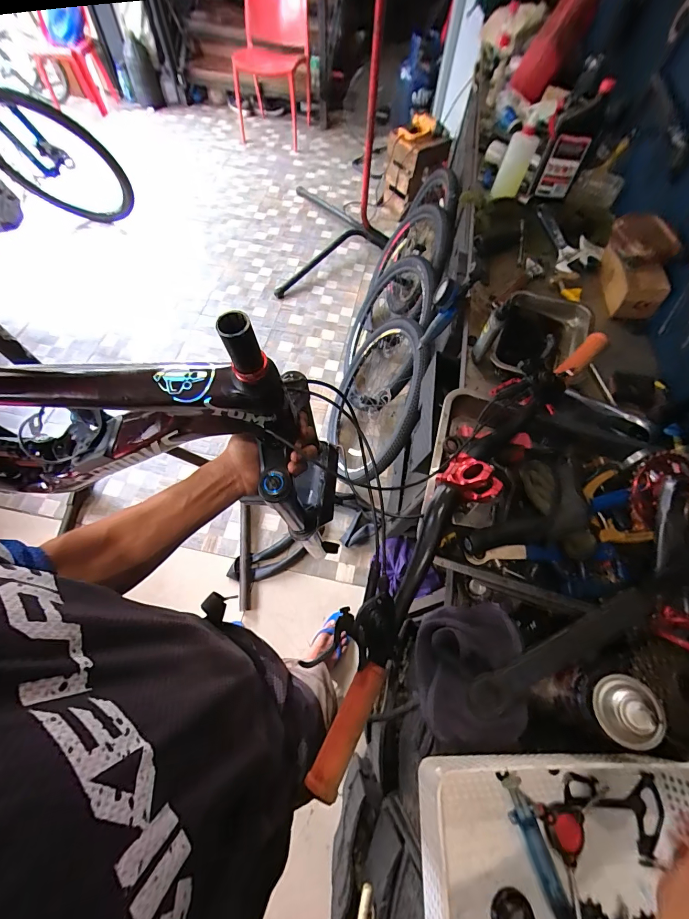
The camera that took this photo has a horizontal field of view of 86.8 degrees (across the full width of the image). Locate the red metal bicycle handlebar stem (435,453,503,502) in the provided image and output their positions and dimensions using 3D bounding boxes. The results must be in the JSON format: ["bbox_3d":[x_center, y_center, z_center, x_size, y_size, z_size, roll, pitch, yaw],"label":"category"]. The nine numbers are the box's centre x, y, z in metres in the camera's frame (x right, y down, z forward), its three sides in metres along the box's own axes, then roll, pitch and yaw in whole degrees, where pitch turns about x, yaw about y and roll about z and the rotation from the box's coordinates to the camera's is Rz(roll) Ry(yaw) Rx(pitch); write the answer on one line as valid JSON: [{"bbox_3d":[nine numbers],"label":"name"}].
[{"bbox_3d":[0.168,0.022,0.479,0.074,0.046,0.051,33,66,13],"label":"red metal bicycle handlebar stem"}]

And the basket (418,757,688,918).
[{"bbox_3d":[0.245,0.460,0.371,0.333,0.085,0.246,4,63,-2],"label":"basket"}]

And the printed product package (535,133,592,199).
[{"bbox_3d":[0.602,-0.804,1.011,0.102,0.149,0.033,-14,65,-10],"label":"printed product package"}]

